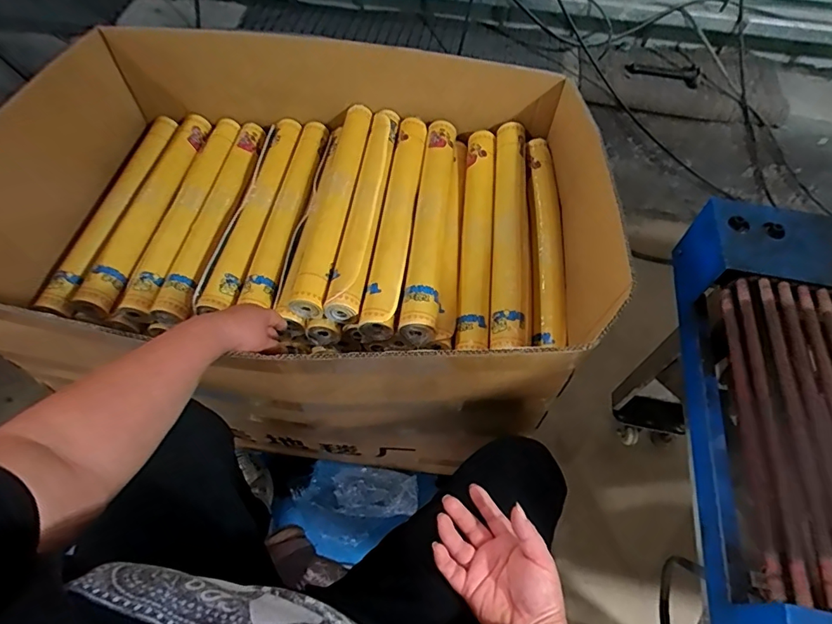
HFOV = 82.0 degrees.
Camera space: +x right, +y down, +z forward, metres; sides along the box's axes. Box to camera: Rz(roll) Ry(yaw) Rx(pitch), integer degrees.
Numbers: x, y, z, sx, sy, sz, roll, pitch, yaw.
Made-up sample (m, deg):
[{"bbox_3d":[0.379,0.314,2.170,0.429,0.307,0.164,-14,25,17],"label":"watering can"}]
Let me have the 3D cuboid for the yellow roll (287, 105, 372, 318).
[{"bbox_3d":[-0.157,-0.220,0.914,0.080,0.059,0.511,5,59,2],"label":"yellow roll"}]

